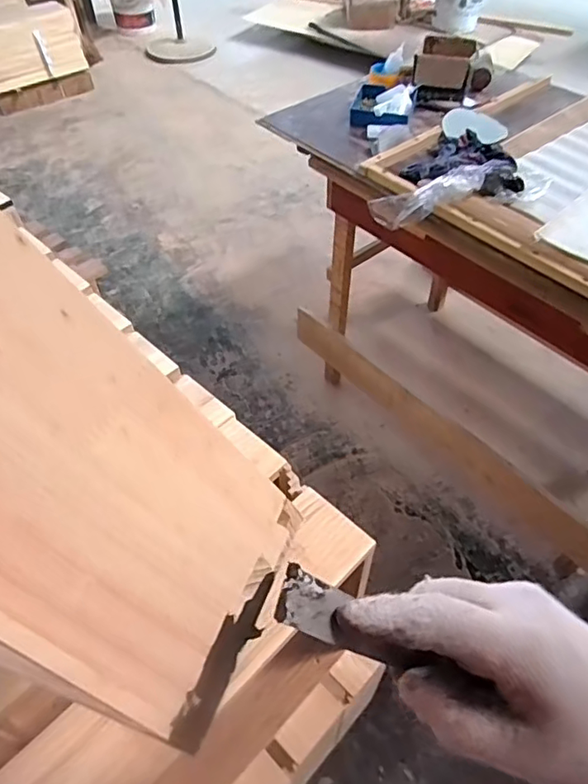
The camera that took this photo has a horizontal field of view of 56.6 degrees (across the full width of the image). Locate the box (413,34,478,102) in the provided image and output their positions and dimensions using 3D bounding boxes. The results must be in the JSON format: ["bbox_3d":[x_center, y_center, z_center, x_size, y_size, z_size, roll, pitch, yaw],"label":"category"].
[{"bbox_3d":[0.375,-0.808,1.359,0.138,0.092,0.161,15,52,12],"label":"box"}]

